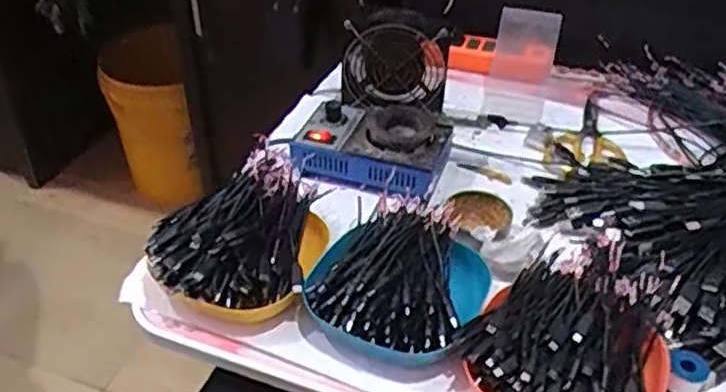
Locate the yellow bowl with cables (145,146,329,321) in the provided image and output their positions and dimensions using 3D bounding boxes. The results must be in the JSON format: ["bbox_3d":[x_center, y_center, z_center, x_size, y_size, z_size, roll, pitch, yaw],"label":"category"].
[{"bbox_3d":[-0.106,0.039,0.640,0.137,0.080,0.172,7,39,8],"label":"yellow bowl with cables"}]

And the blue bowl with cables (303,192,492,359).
[{"bbox_3d":[0.035,0.066,0.608,0.137,0.062,0.164,12,40,14],"label":"blue bowl with cables"}]

